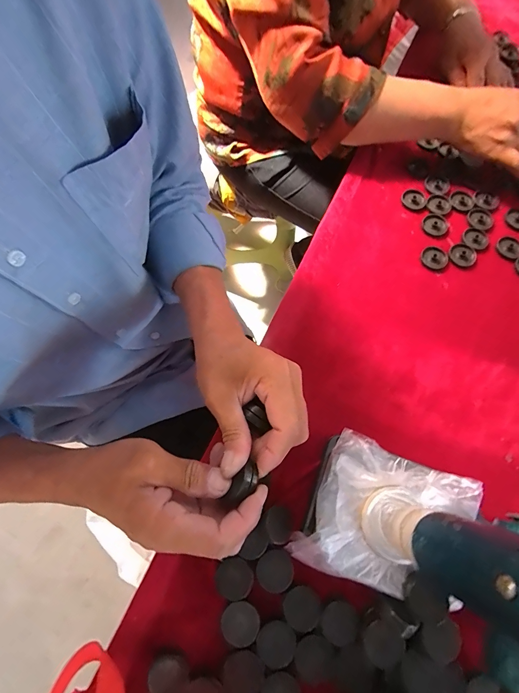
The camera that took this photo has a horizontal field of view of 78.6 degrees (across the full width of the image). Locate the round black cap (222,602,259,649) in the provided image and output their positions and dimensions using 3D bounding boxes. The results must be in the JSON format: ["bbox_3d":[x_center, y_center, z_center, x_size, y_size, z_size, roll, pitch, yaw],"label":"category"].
[{"bbox_3d":[-0.017,0.239,0.274,0.032,0.004,0.032,1,71,-2],"label":"round black cap"}]

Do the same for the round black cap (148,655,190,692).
[{"bbox_3d":[-0.076,0.279,0.265,0.034,0.006,0.030,11,71,1],"label":"round black cap"}]

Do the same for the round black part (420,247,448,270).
[{"bbox_3d":[0.219,-0.111,0.396,0.029,0.006,0.030,1,71,-2],"label":"round black part"}]

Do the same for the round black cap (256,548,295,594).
[{"bbox_3d":[0.015,0.202,0.287,0.033,0.004,0.033,1,71,-2],"label":"round black cap"}]

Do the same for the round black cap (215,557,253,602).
[{"bbox_3d":[-0.022,0.207,0.282,0.031,0.004,0.032,1,71,-2],"label":"round black cap"}]

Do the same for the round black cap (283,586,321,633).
[{"bbox_3d":[0.038,0.231,0.279,0.032,0.004,0.031,1,71,-2],"label":"round black cap"}]

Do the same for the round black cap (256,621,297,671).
[{"bbox_3d":[0.014,0.253,0.268,0.031,0.004,0.033,1,71,-2],"label":"round black cap"}]

